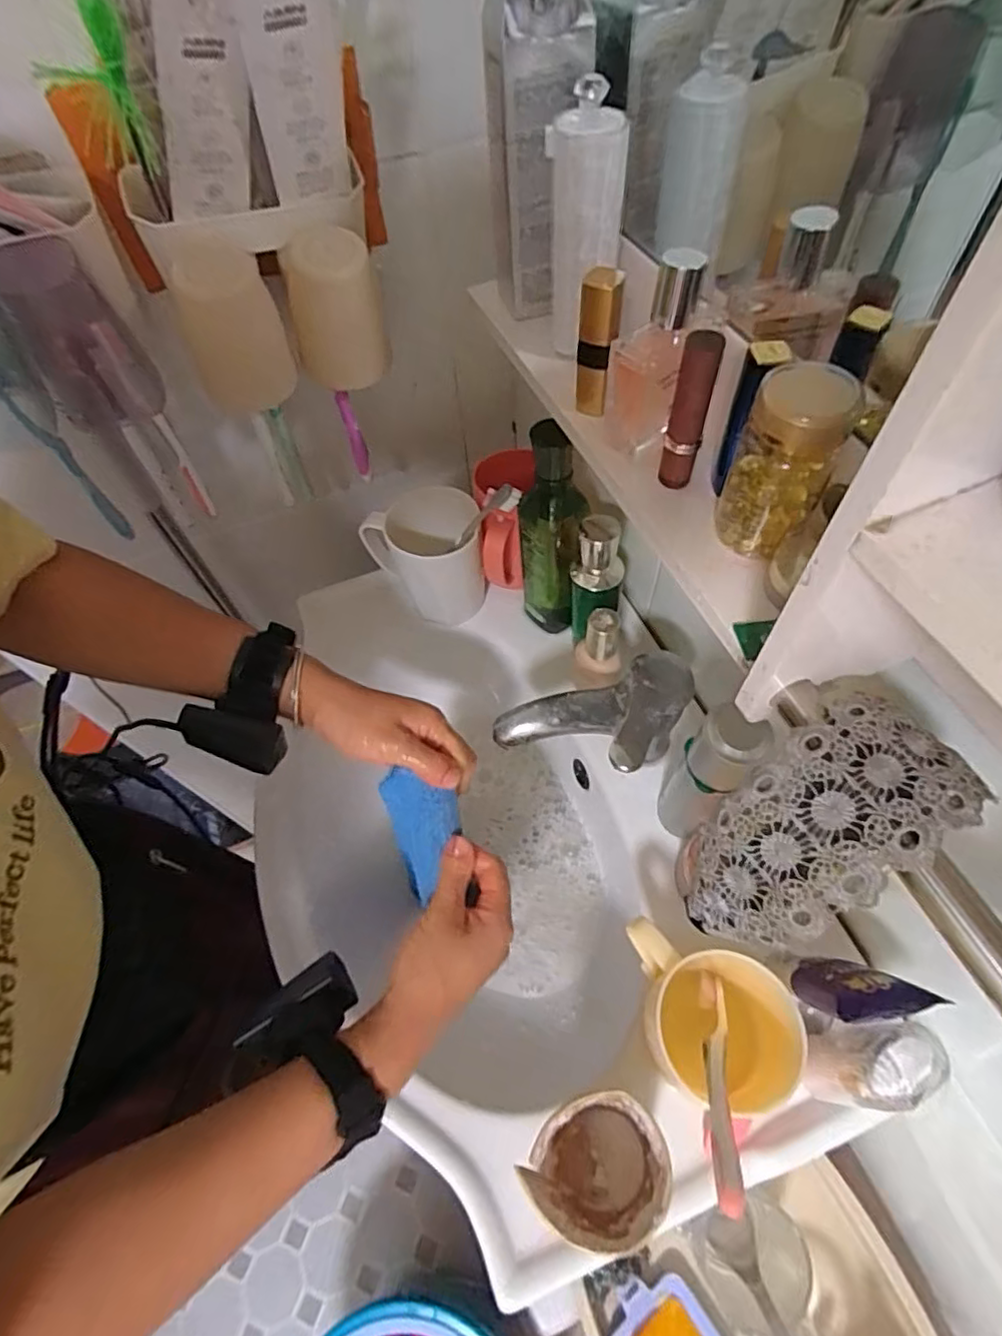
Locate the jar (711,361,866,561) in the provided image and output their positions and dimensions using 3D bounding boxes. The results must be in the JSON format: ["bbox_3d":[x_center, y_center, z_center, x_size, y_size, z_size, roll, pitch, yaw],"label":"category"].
[{"bbox_3d":[0.135,-0.098,0.298,0.043,0.084,0.041,20,63,16],"label":"jar"}]

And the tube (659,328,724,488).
[{"bbox_3d":[0.099,-0.133,0.324,0.018,0.081,0.018,16,62,14],"label":"tube"}]

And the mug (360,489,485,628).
[{"bbox_3d":[-0.073,-0.107,0.613,0.108,0.109,0.087,-15,59,-4],"label":"mug"}]

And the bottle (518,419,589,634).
[{"bbox_3d":[0.045,-0.117,0.546,0.054,0.220,0.054,3,59,6],"label":"bottle"}]

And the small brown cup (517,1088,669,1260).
[{"bbox_3d":[0.059,0.298,0.375,0.073,0.081,0.066,-40,64,-18],"label":"small brown cup"}]

